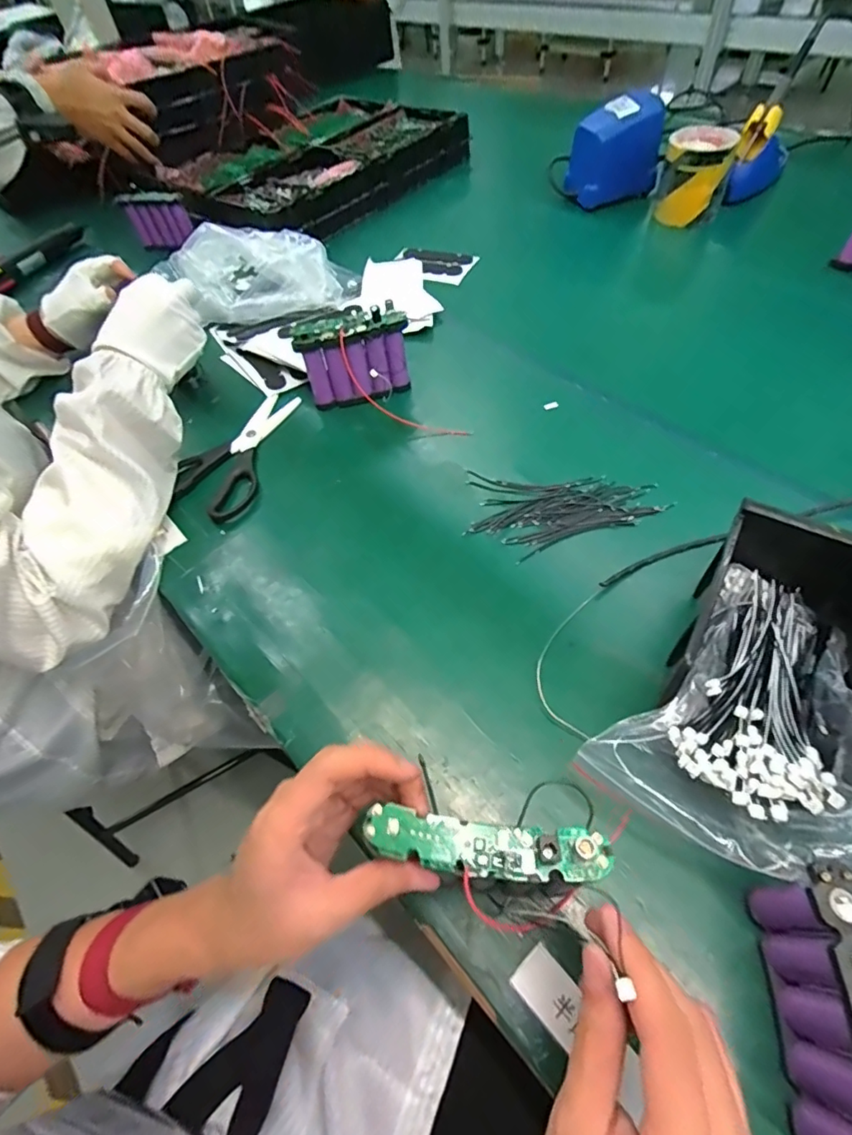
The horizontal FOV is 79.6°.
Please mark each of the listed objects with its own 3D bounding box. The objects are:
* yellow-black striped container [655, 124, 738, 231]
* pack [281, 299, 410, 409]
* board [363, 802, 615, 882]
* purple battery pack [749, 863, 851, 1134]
[{"bbox_3d":[0.377,-0.550,0.725,0.085,0.098,0.089,16,58,18],"label":"yellow-black striped container"},{"bbox_3d":[-0.076,-0.217,0.538,0.114,0.097,0.026,-11,55,-2],"label":"pack"},{"bbox_3d":[0.029,0.132,0.242,0.116,0.011,0.023,6,56,3],"label":"board"},{"bbox_3d":[0.185,0.207,0.234,0.025,0.076,0.113,2,56,7],"label":"purple battery pack"}]

